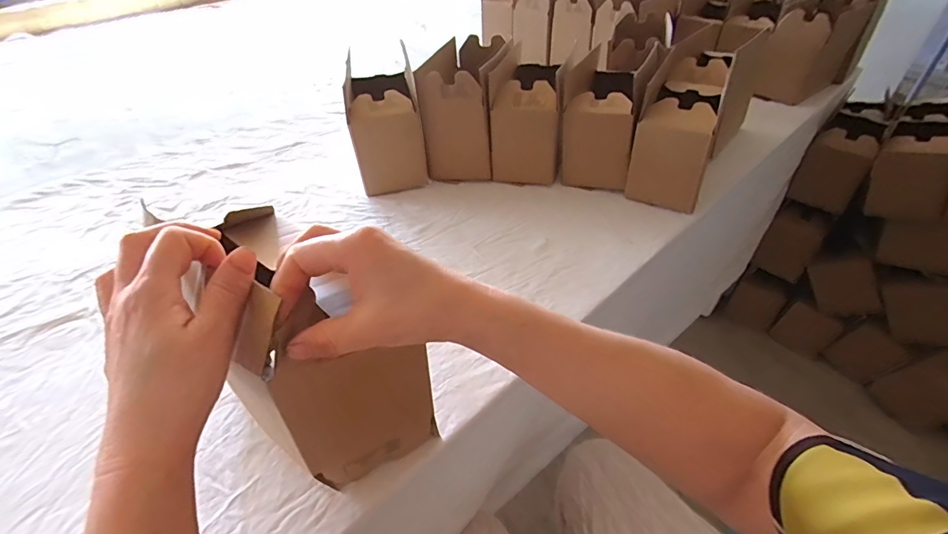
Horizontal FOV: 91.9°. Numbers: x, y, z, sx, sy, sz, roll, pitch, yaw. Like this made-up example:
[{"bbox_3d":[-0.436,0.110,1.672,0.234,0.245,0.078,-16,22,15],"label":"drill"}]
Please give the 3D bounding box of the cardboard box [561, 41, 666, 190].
[{"bbox_3d":[0.231,-0.256,0.808,0.122,0.156,0.214,16,44,17],"label":"cardboard box"}]

